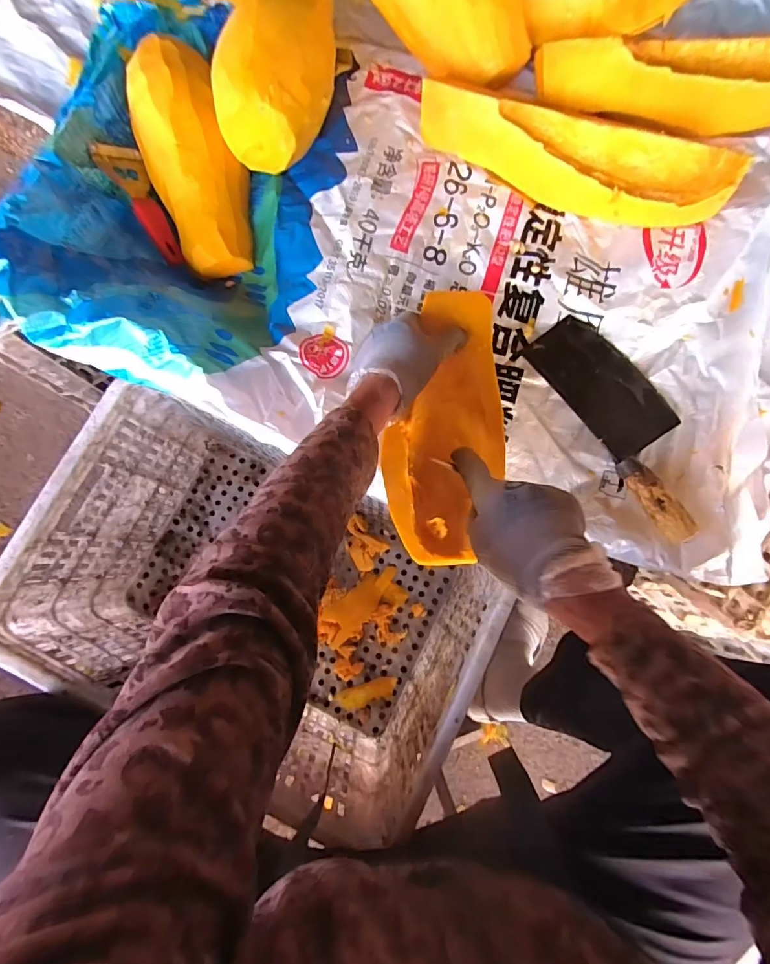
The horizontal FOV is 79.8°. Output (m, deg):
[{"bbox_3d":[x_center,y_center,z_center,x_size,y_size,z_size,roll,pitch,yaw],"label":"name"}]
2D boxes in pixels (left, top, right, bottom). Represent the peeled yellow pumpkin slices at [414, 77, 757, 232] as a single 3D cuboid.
[{"bbox_3d":[0.213,-0.385,0.534,0.356,0.064,0.083,25,81,3],"label":"peeled yellow pumpkin slices"}]

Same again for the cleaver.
[{"bbox_3d":[0.266,-0.071,0.508,0.090,0.043,0.261,-29,82,-6],"label":"cleaver"}]

